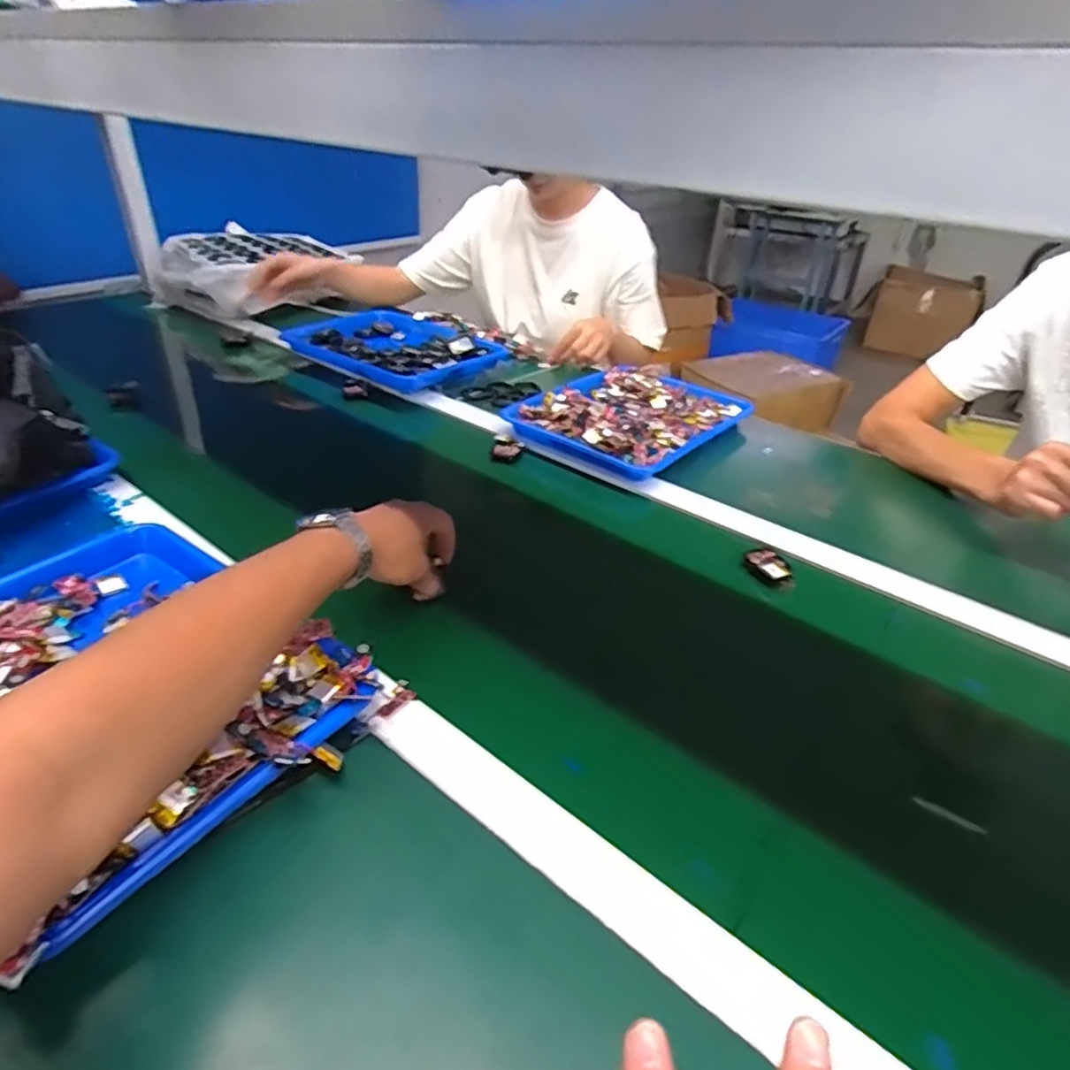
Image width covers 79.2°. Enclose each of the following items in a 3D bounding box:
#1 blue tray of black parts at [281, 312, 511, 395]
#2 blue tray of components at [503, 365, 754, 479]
[{"bbox_3d":[-0.229,-0.328,1.123,0.334,0.040,0.281,29,41,33],"label":"blue tray of black parts"},{"bbox_3d":[0.140,-0.176,0.938,0.249,0.042,0.303,26,40,30],"label":"blue tray of components"}]

